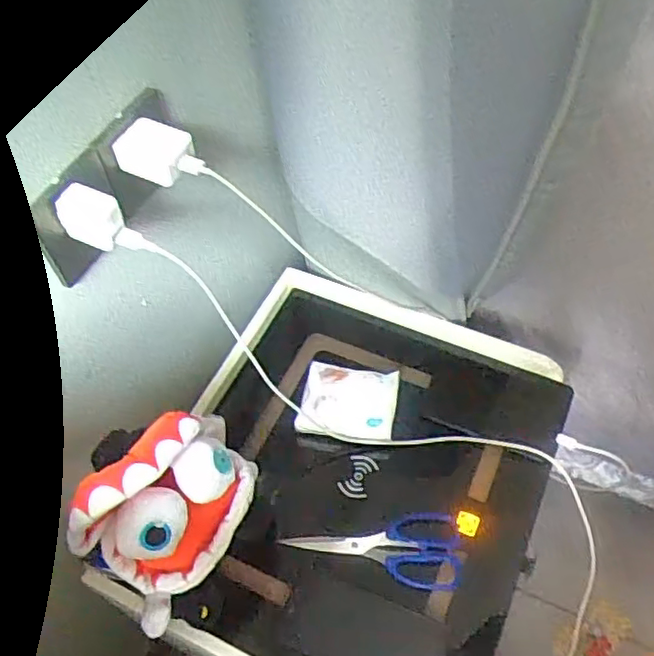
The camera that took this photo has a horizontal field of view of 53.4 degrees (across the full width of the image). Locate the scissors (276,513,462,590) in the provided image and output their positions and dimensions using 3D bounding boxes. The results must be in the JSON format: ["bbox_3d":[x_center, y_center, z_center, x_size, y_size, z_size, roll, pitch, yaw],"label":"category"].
[{"bbox_3d":[0.046,0.224,0.671,0.178,0.007,0.079,2,55,3],"label":"scissors"}]

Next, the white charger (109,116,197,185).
[{"bbox_3d":[-0.142,-0.148,0.544,0.061,0.028,0.043,25,59,18],"label":"white charger"}]

